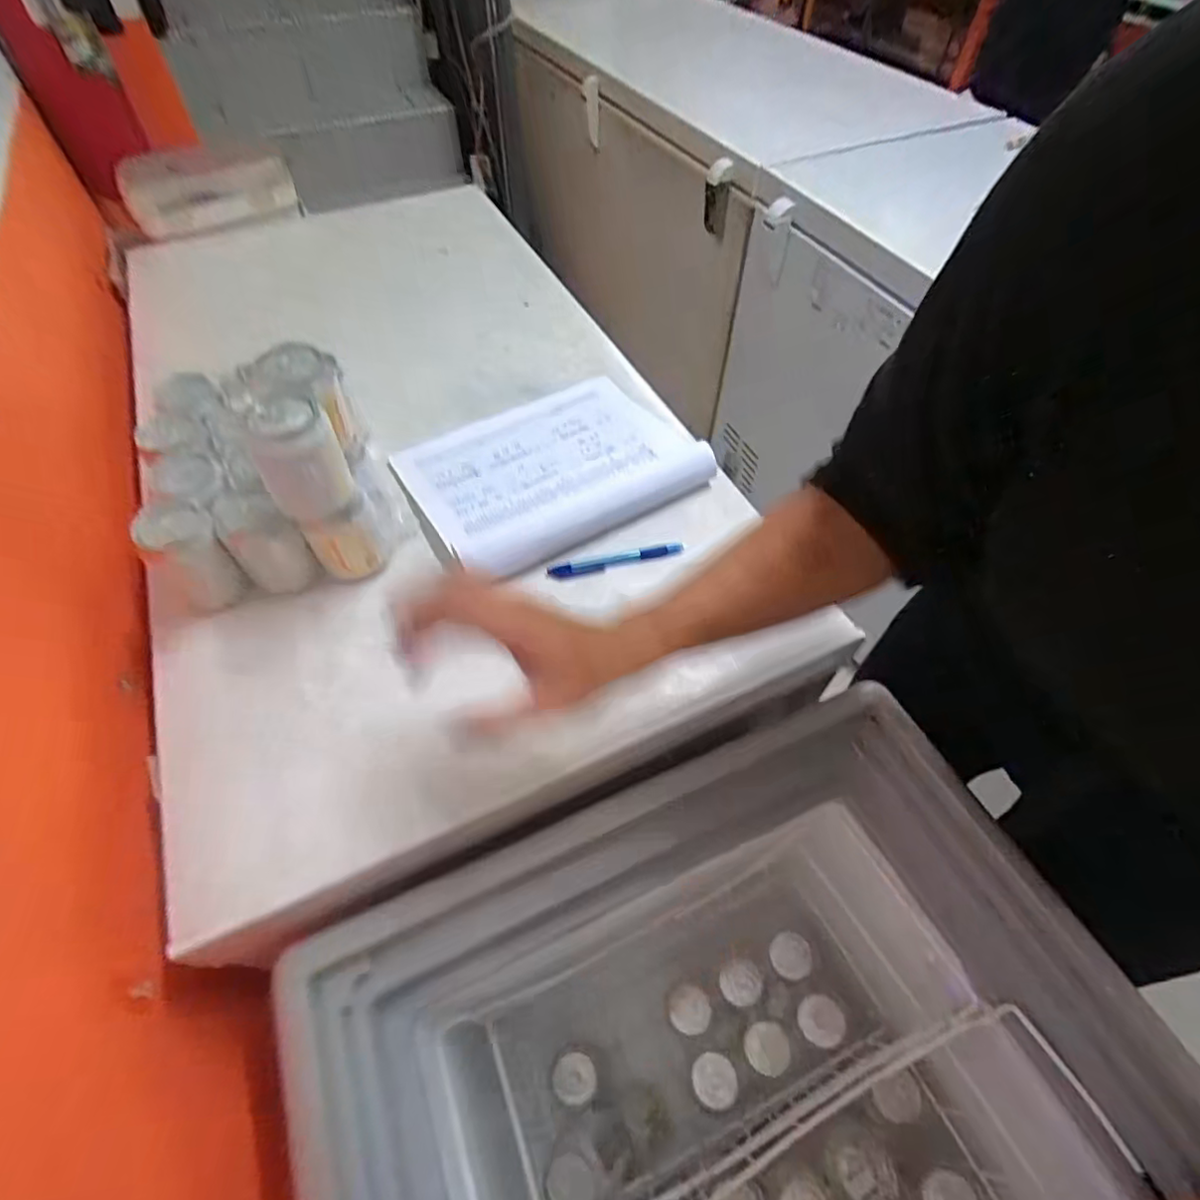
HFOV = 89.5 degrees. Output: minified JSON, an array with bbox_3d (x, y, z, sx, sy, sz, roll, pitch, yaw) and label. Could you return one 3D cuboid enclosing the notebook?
[{"bbox_3d":[-0.057,-0.144,0.668,0.297,0.029,0.215,-27,59,-18],"label":"notebook"}]

